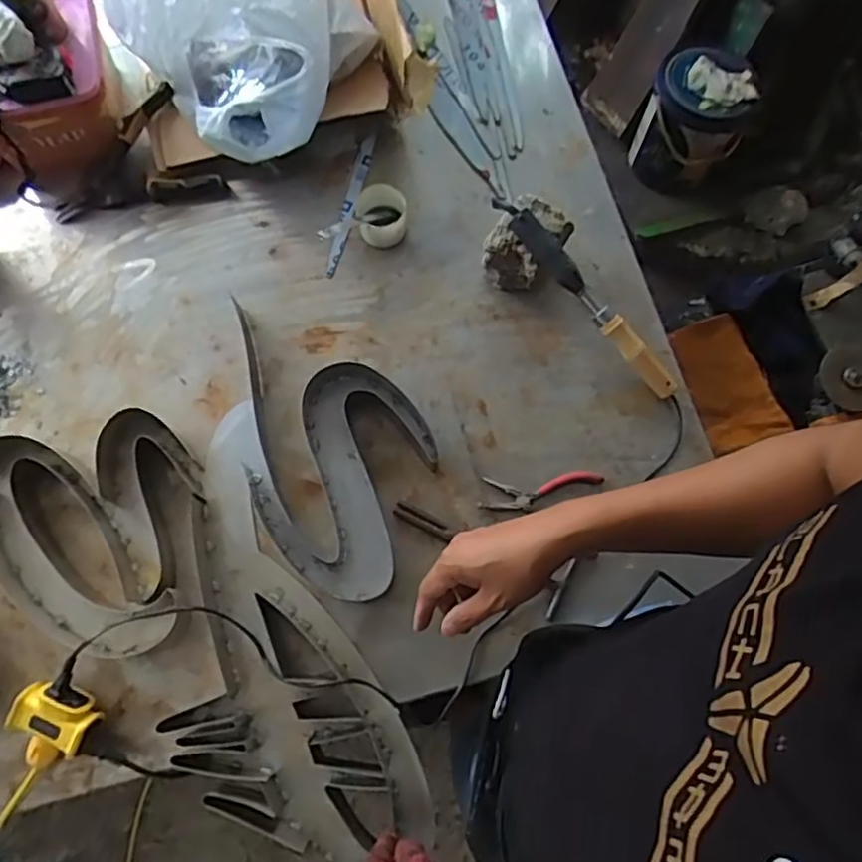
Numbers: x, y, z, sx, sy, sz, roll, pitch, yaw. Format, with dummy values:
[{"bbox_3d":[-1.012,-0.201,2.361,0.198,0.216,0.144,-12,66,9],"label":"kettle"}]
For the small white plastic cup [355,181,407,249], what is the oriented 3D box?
[{"bbox_3d":[-0.068,-0.296,0.934,0.067,0.057,0.063,0,74,-1],"label":"small white plastic cup"}]

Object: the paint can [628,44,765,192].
[{"bbox_3d":[0.617,-0.731,1.601,0.235,0.215,0.257,0,75,0],"label":"paint can"}]

